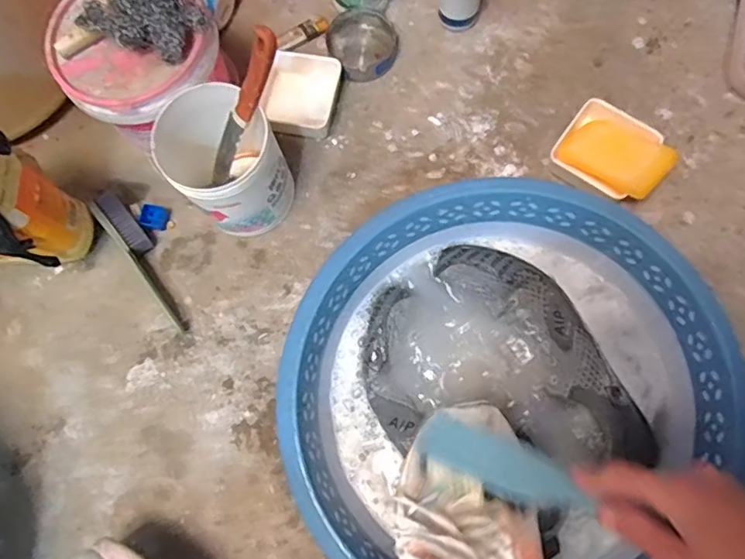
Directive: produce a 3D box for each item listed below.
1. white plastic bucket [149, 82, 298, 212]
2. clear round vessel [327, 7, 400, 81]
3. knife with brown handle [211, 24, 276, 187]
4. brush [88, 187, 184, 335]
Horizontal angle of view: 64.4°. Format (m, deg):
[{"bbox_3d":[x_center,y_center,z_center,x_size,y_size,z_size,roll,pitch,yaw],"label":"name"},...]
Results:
[{"bbox_3d":[-0.144,-0.117,0.591,0.104,0.130,0.120,-44,76,-8],"label":"white plastic bucket"},{"bbox_3d":[-0.010,-0.274,0.683,0.078,0.024,0.084,-1,76,4],"label":"clear round vessel"},{"bbox_3d":[-0.122,-0.151,0.544,0.016,0.184,0.019,-17,71,-35],"label":"knife with brown handle"},{"bbox_3d":[-0.238,-0.022,0.620,0.031,0.031,0.166,-38,76,-5],"label":"brush"}]

